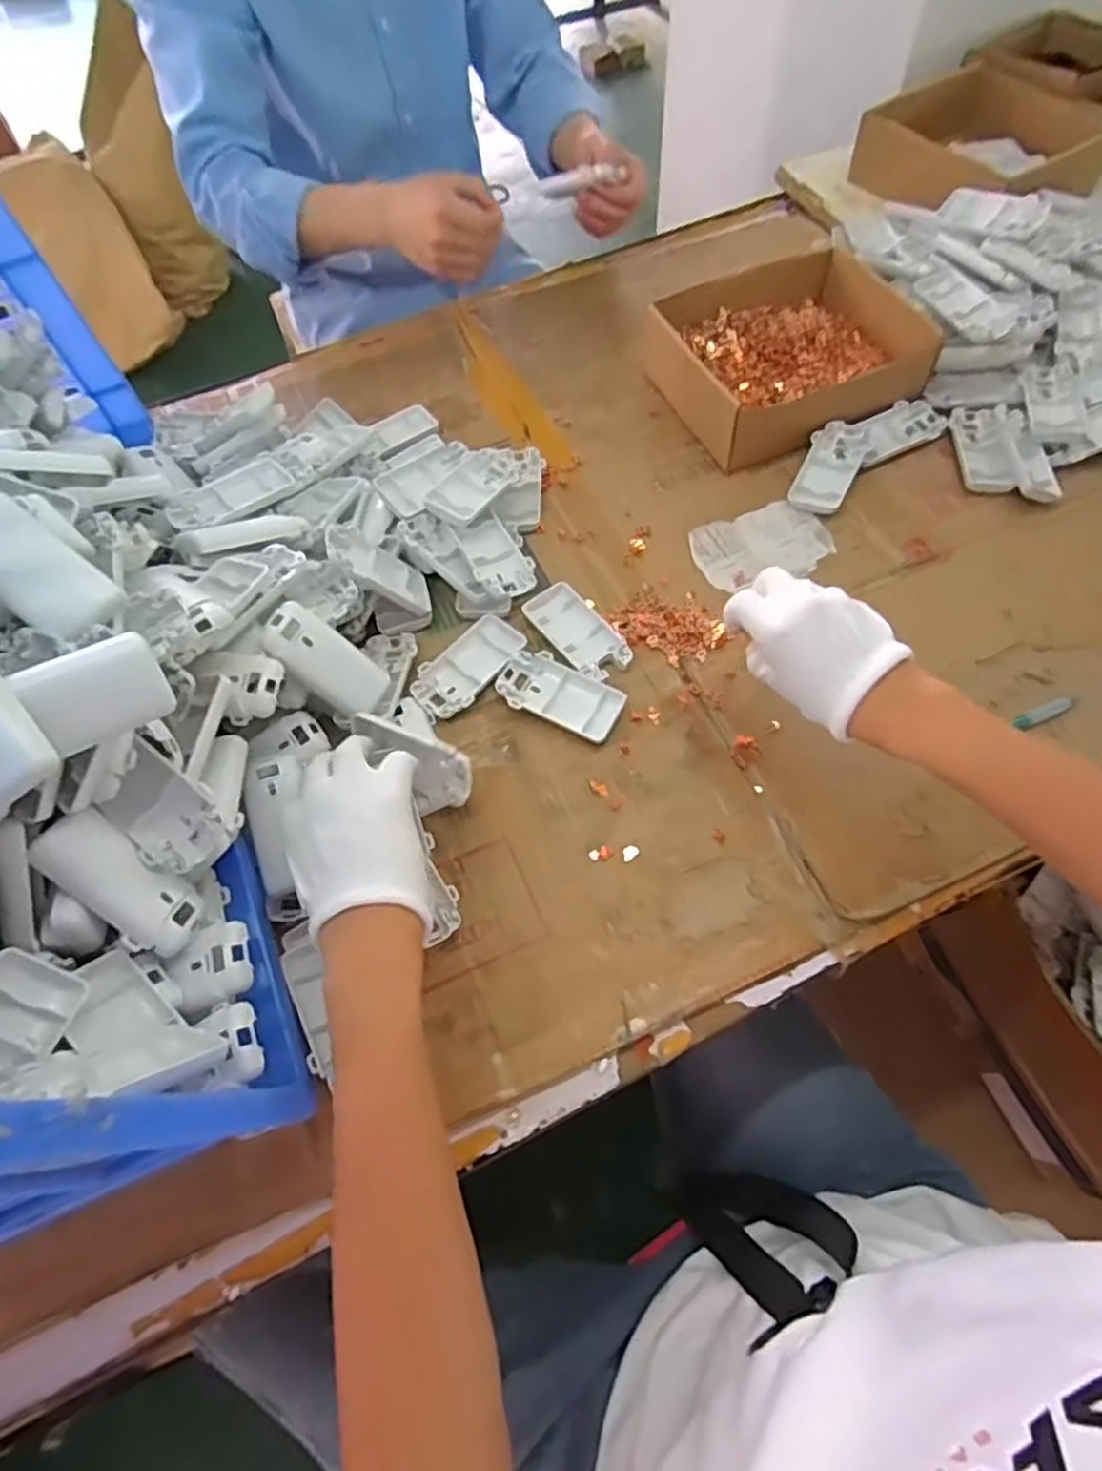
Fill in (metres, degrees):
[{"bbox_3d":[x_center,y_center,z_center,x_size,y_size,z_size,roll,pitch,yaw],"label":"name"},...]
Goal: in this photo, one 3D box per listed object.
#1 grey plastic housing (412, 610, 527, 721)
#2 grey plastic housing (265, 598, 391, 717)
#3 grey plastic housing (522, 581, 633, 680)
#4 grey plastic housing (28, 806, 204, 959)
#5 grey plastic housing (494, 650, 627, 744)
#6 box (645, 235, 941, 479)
[{"bbox_3d":[-0.065,-0.057,0.591,0.096,0.010,0.049,-42,67,-18],"label":"grey plastic housing"},{"bbox_3d":[-0.162,-0.053,0.533,0.009,0.095,0.043,-4,51,48],"label":"grey plastic housing"},{"bbox_3d":[0.021,-0.085,0.596,0.045,0.011,0.097,-36,65,-16],"label":"grey plastic housing"},{"bbox_3d":[-0.240,0.084,0.414,0.038,0.022,0.093,-48,110,-20],"label":"grey plastic housing"},{"bbox_3d":[0.007,-0.032,0.574,0.097,0.015,0.049,23,65,15],"label":"grey plastic housing"},{"bbox_3d":[0.220,-0.366,0.710,0.220,0.074,0.200,-21,62,-8],"label":"box"}]

